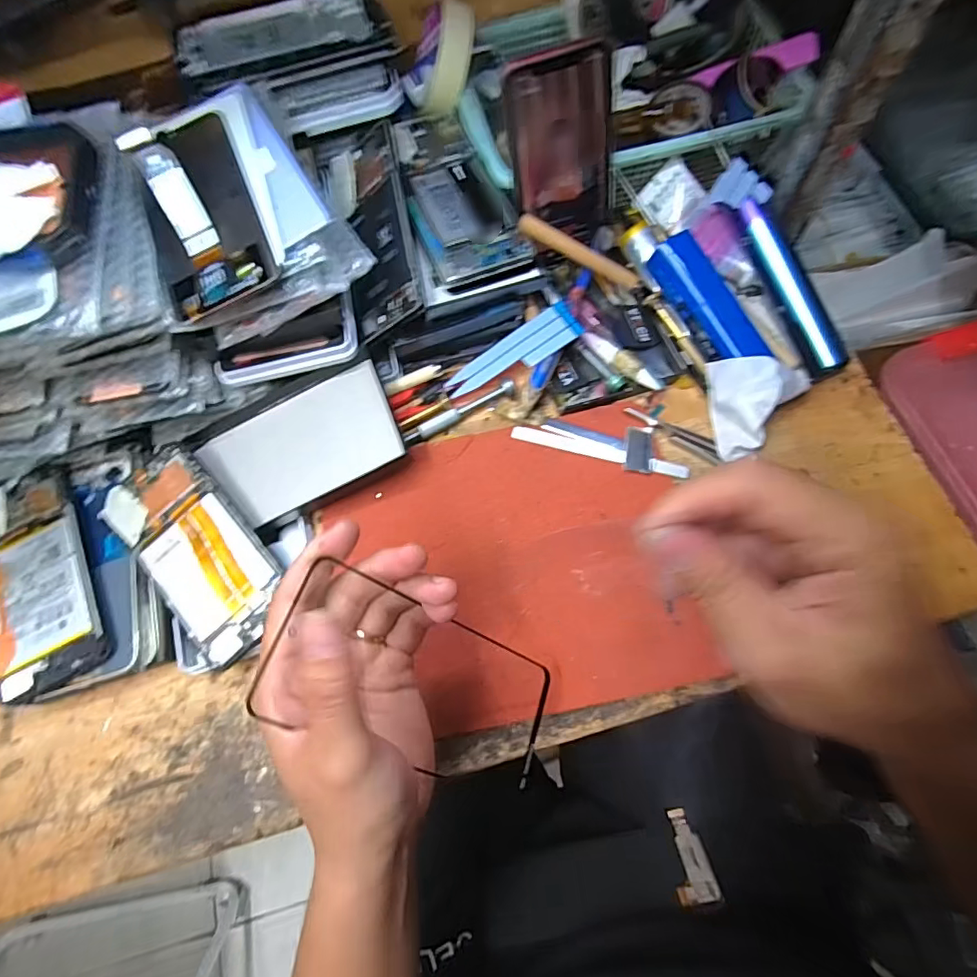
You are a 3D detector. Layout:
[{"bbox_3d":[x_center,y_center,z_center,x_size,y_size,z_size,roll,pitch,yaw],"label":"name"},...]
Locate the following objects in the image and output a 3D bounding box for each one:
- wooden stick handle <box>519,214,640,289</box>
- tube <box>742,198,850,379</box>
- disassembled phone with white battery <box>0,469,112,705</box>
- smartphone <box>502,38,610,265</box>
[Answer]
[{"bbox_3d":[0.070,-0.180,0.410,0.101,0.011,0.012,24,74,-13],"label":"wooden stick handle"},{"bbox_3d":[0.224,-0.149,0.397,0.023,0.018,0.137,-25,88,-6],"label":"tube"},{"bbox_3d":[-0.323,0.063,0.382,0.072,0.009,0.162,-25,70,-11],"label":"disassembled phone with white battery"},{"bbox_3d":[0.055,-0.238,0.394,0.071,0.138,0.013,-13,55,3],"label":"smartphone"}]

